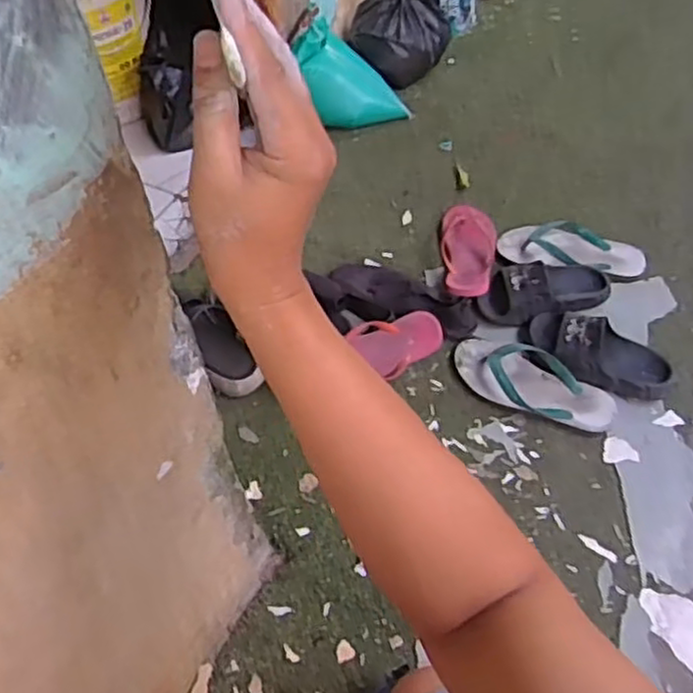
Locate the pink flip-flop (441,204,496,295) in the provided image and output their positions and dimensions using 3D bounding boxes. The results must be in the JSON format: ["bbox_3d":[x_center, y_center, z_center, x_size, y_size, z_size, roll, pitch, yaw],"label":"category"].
[{"bbox_3d":[0.214,-0.173,1.278,0.096,0.033,0.247,3,54,6],"label":"pink flip-flop"}]

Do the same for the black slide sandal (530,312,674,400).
[{"bbox_3d":[0.388,0.010,1.124,0.226,0.066,0.100,23,58,20],"label":"black slide sandal"}]

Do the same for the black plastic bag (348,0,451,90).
[{"bbox_3d":[0.118,-0.686,1.600,0.221,0.140,0.167,0,53,3],"label":"black plastic bag"}]

